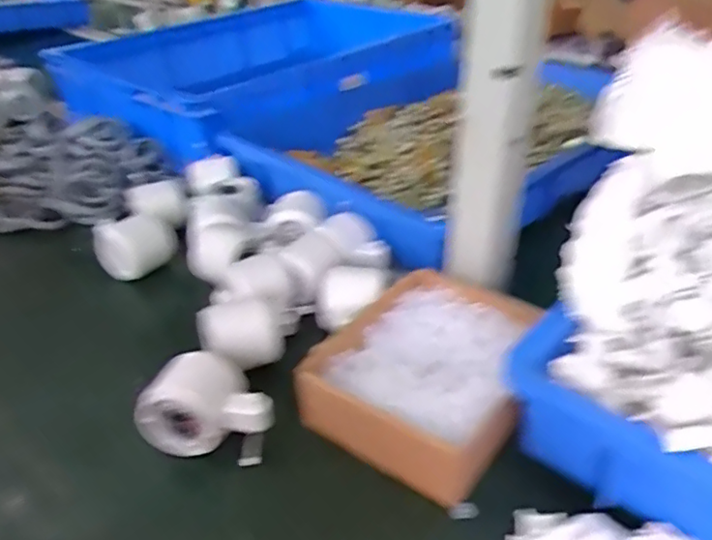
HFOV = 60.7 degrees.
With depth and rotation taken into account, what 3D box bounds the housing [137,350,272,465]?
[{"bbox_3d":[-0.112,0.104,0.441,0.086,0.059,0.077,-20,37,-24],"label":"housing"}]

